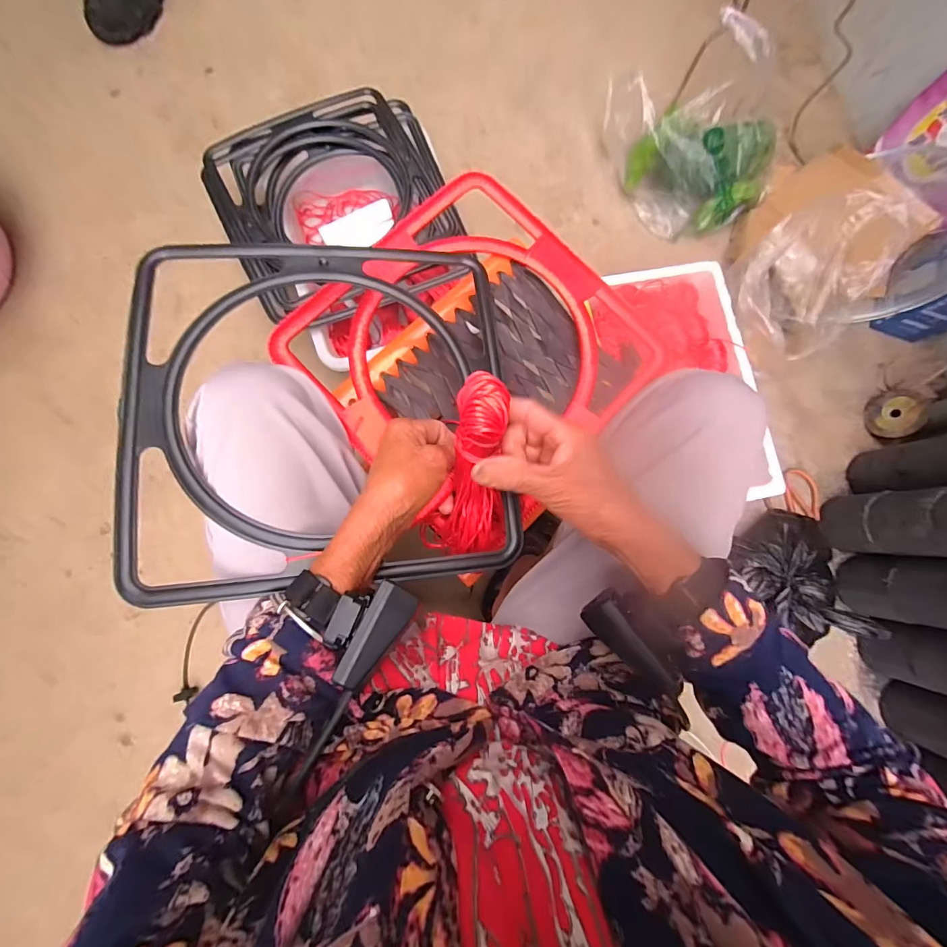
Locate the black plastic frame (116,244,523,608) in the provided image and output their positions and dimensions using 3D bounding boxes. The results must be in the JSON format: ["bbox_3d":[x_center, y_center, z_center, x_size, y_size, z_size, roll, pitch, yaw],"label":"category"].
[{"bbox_3d":[-0.130,-0.073,0.396,0.319,0.033,0.342,-3,78,-13],"label":"black plastic frame"}]

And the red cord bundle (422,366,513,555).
[{"bbox_3d":[-0.002,0.001,0.350,0.070,0.160,0.031,2,40,-5],"label":"red cord bundle"}]

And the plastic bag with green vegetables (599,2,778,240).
[{"bbox_3d":[0.422,-0.632,0.809,0.230,0.187,0.304,-38,87,-9],"label":"plastic bag with green vegetables"}]

